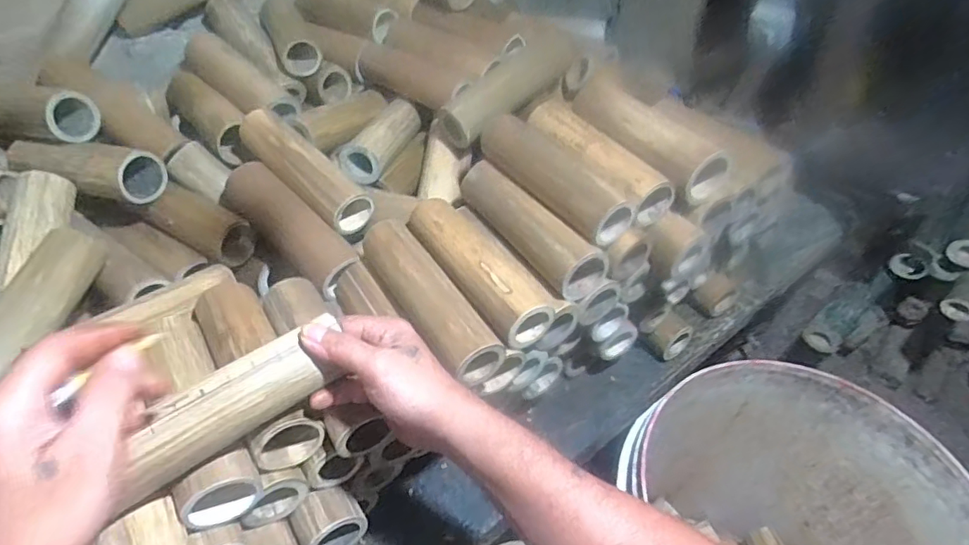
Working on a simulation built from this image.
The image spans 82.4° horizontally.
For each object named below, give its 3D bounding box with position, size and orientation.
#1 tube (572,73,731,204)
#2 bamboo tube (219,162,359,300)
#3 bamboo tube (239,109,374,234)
[{"bbox_3d":[0.167,-0.143,0.568,0.051,0.051,0.185,-20,47,-21],"label":"tube"},{"bbox_3d":[-0.206,-0.049,0.581,0.179,0.047,0.049,40,54,17],"label":"bamboo tube"},{"bbox_3d":[-0.198,-0.114,0.595,0.178,0.047,0.047,41,54,13],"label":"bamboo tube"}]

